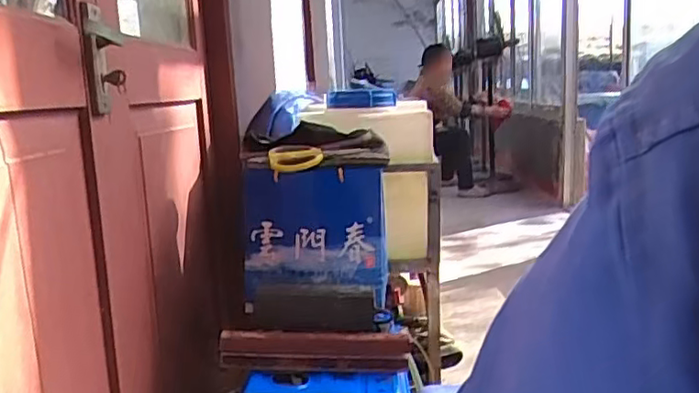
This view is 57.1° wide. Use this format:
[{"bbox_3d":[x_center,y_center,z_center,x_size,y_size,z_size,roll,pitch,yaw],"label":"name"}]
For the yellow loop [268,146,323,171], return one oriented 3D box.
[{"bbox_3d":[-0.097,-0.069,1.164,0.098,0.040,0.047,-4,9,-7],"label":"yellow loop"}]

